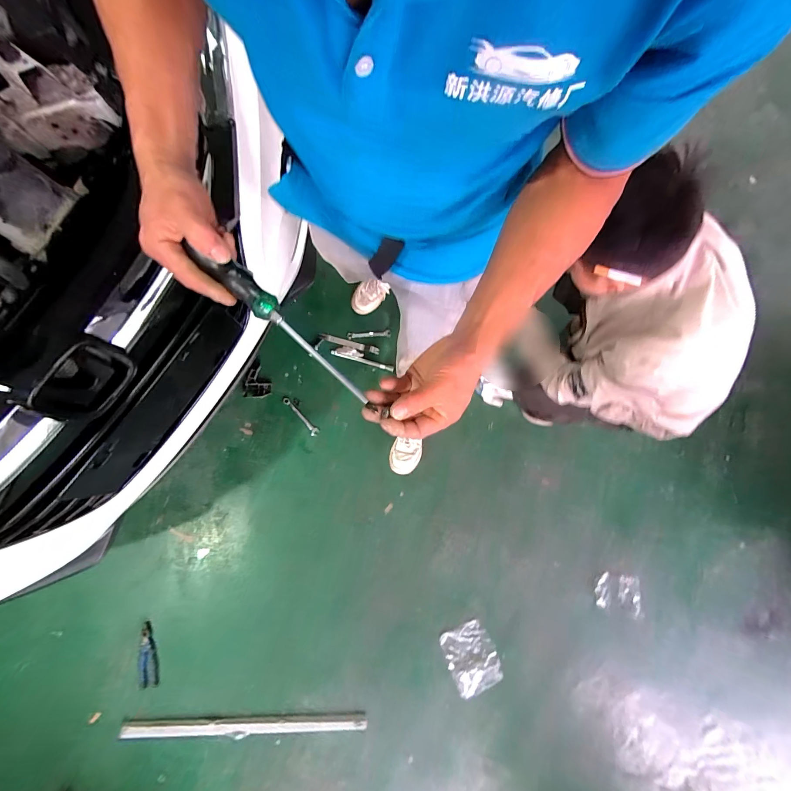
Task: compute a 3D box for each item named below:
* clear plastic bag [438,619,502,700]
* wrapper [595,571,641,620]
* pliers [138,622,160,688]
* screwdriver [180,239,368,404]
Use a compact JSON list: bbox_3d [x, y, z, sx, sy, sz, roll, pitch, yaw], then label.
[{"bbox_3d":[0.261,0.899,1.190,0.165,0.027,0.197,-24,80,-5],"label":"clear plastic bag"},{"bbox_3d":[0.803,0.716,1.248,0.152,0.022,0.136,7,79,1],"label":"wrapper"},{"bbox_3d":[-0.816,0.852,1.135,0.059,0.019,0.191,-11,79,-3],"label":"pliers"},{"bbox_3d":[-0.116,-0.076,0.350,0.228,0.020,0.024,42,81,-2],"label":"screwdriver"}]

